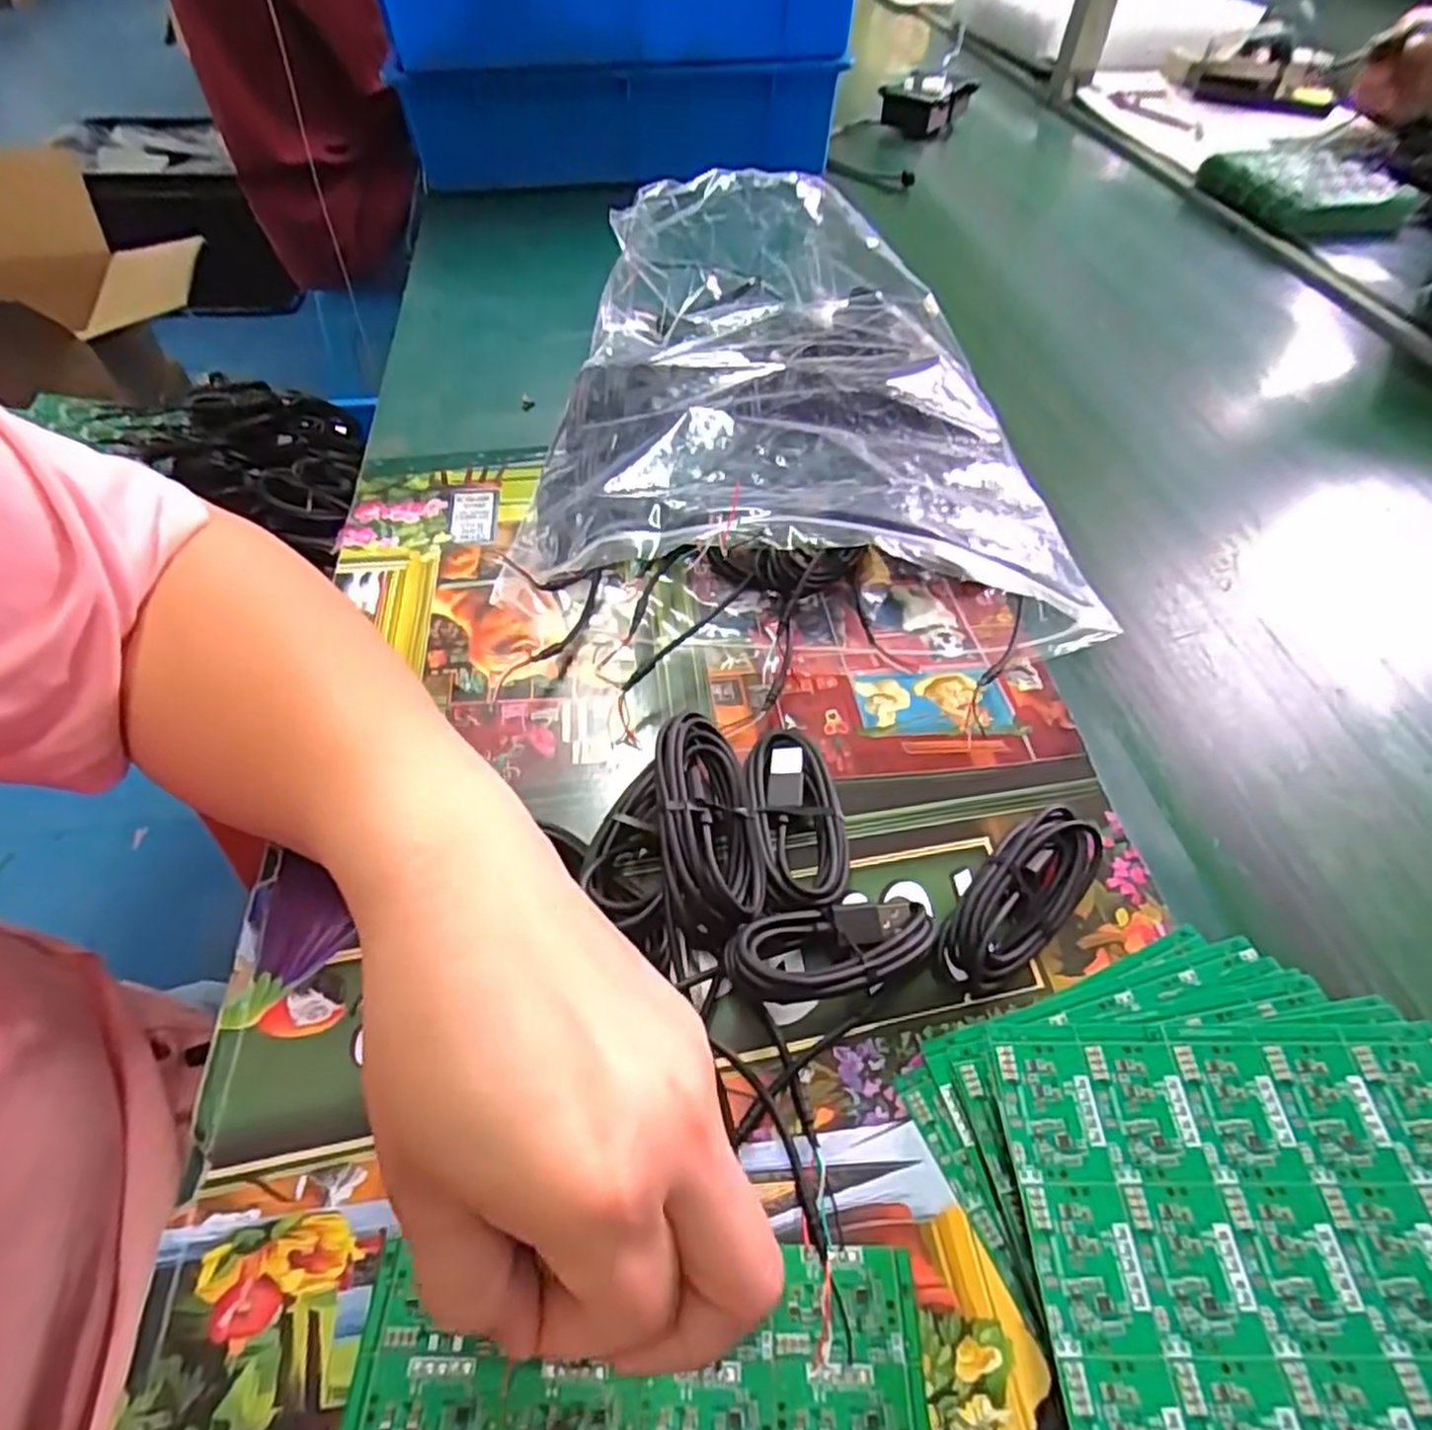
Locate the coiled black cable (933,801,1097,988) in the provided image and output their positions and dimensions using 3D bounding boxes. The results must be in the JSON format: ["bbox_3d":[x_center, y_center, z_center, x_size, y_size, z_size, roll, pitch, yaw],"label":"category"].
[{"bbox_3d":[0.108,0.062,0.266,0.076,0.022,0.030,-37,61,-27],"label":"coiled black cable"}]

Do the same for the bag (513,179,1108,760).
[{"bbox_3d":[0.024,-0.176,0.410,0.252,0.094,0.364,-6,51,-6],"label":"bag"}]

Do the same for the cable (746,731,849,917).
[{"bbox_3d":[0.031,0.040,0.285,0.037,0.017,0.075,2,51,1],"label":"cable"}]

